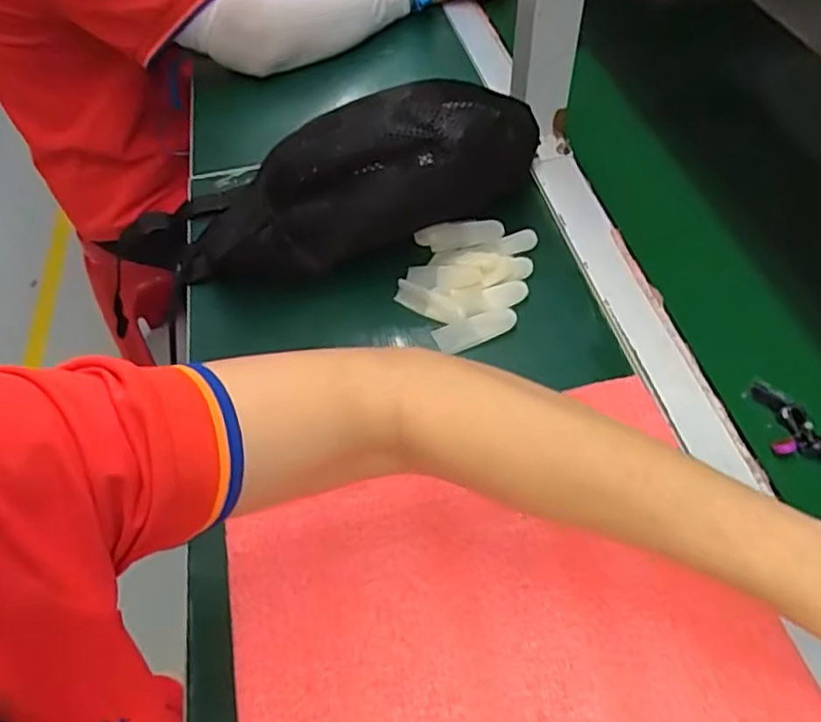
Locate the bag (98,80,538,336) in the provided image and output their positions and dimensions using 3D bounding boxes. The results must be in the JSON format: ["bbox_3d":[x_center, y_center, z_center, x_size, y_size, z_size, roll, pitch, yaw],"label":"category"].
[{"bbox_3d":[-0.076,-0.124,0.510,0.352,0.115,0.109,-16,52,13],"label":"bag"}]

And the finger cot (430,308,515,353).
[{"bbox_3d":[0.047,-0.022,0.457,0.059,0.005,0.022,-21,68,-1],"label":"finger cot"}]

